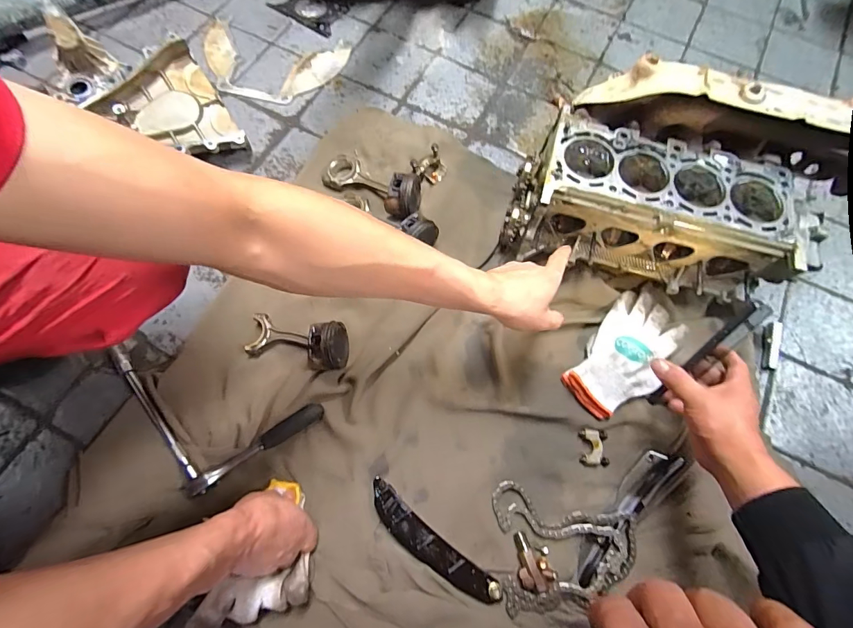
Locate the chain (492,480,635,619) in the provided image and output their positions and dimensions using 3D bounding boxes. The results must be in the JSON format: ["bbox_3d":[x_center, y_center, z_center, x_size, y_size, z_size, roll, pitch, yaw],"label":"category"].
[{"bbox_3d":[0.185,0.306,0.524,0.172,0.025,0.151,-3,70,-4],"label":"chain"}]

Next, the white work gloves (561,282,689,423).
[{"bbox_3d":[0.308,0.060,0.588,0.119,0.032,0.211,37,72,10],"label":"white work gloves"}]

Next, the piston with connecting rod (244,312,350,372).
[{"bbox_3d":[-0.193,0.038,0.582,0.154,0.064,0.072,11,71,1],"label":"piston with connecting rod"}]

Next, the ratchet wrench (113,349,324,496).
[{"bbox_3d":[-0.326,0.161,0.551,0.322,0.023,0.148,15,70,2],"label":"ratchet wrench"}]

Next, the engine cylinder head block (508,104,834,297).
[{"bbox_3d":[0.323,-0.160,0.585,0.367,0.140,0.194,15,70,2],"label":"engine cylinder head block"}]

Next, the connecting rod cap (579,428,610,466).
[{"bbox_3d":[0.247,0.195,0.571,0.041,0.011,0.051,4,69,-2],"label":"connecting rod cap"}]

